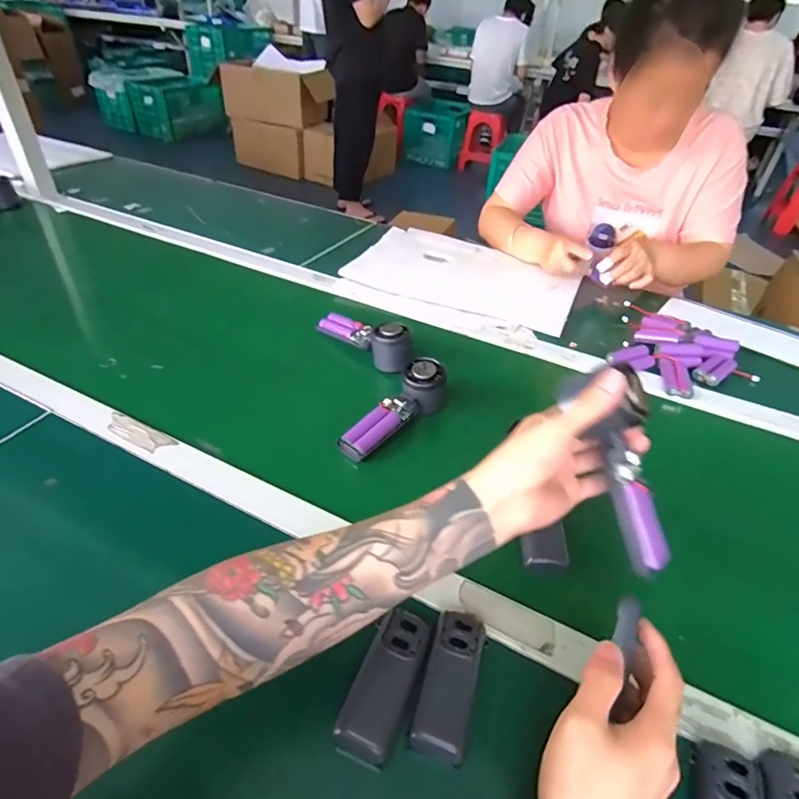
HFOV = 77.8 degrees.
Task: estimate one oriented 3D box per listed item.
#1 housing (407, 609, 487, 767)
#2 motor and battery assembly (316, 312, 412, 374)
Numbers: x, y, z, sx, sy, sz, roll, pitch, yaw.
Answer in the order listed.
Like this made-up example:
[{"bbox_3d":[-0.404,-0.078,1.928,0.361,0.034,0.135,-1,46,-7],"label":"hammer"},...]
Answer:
[{"bbox_3d":[0.039,0.217,0.381,0.038,0.015,0.103,14,41,11],"label":"housing"},{"bbox_3d":[-0.052,-0.092,0.717,0.169,0.055,0.045,27,45,25],"label":"motor and battery assembly"}]

